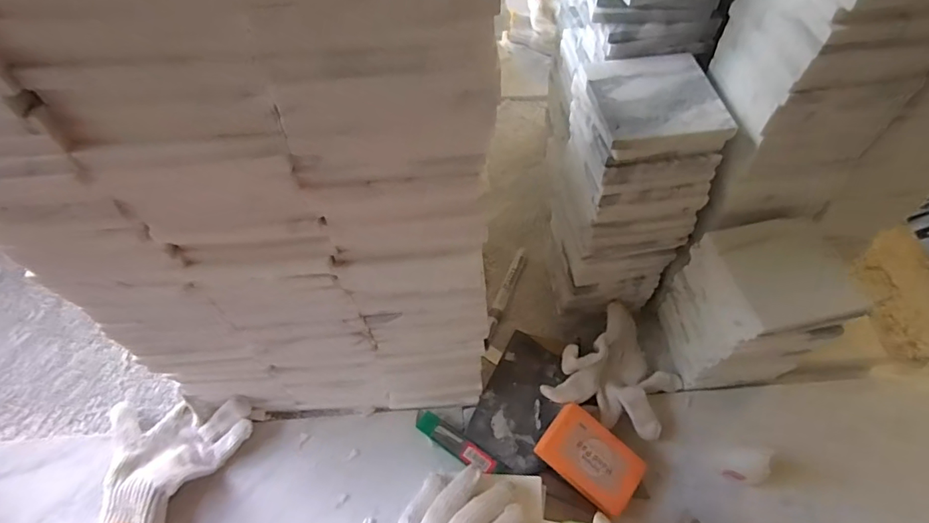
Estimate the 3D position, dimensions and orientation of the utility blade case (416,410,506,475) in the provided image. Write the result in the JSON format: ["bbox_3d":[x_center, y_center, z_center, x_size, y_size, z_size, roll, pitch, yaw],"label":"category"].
[{"bbox_3d":[-0.007,0.193,0.528,0.104,0.010,0.021,30,61,22],"label":"utility blade case"}]

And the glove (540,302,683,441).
[{"bbox_3d":[0.168,0.124,0.548,0.120,0.053,0.143,32,62,20],"label":"glove"}]

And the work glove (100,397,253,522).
[{"bbox_3d":[-0.310,0.210,0.521,0.161,0.037,0.135,-1,54,2],"label":"work glove"}]

